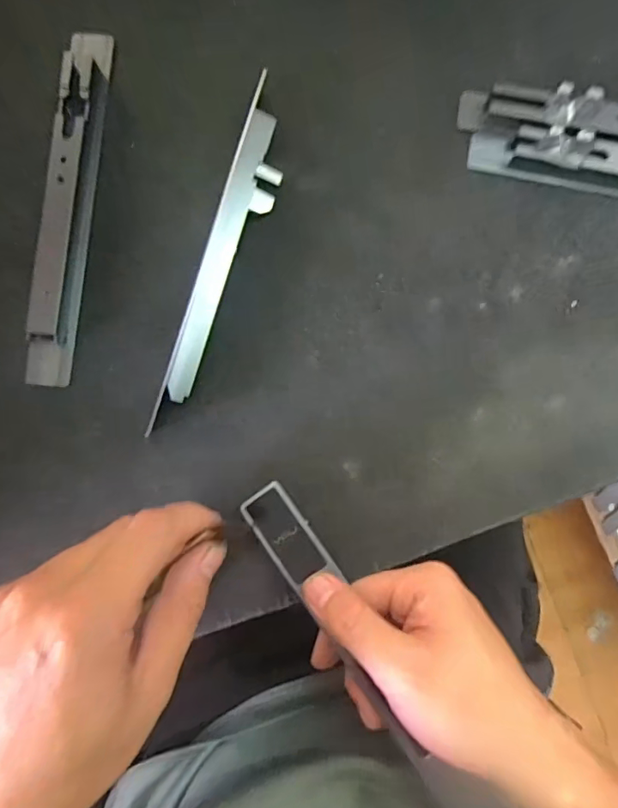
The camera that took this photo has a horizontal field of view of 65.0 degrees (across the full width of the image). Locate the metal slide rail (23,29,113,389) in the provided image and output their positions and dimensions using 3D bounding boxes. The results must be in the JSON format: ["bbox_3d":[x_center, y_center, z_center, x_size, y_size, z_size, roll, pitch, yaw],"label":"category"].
[{"bbox_3d":[-0.144,-0.119,0.290,0.024,0.021,0.213,5,87,0],"label":"metal slide rail"}]

